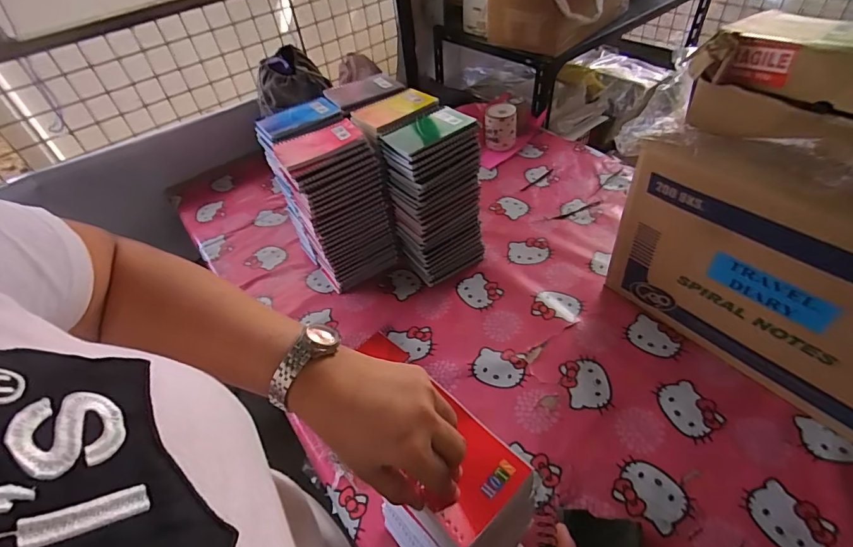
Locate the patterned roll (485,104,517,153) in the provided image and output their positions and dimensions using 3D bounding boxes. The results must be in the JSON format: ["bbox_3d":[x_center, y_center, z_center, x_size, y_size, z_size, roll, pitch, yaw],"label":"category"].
[{"bbox_3d":[0.195,-0.385,1.126,0.077,0.097,0.075,-4,46,4],"label":"patterned roll"}]

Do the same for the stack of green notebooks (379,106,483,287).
[{"bbox_3d":[0.019,-0.123,0.768,0.140,0.287,0.091,-26,49,-17],"label":"stack of green notebooks"}]

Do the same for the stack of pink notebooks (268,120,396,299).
[{"bbox_3d":[-0.155,-0.114,0.781,0.145,0.284,0.112,-27,47,-21],"label":"stack of pink notebooks"}]

